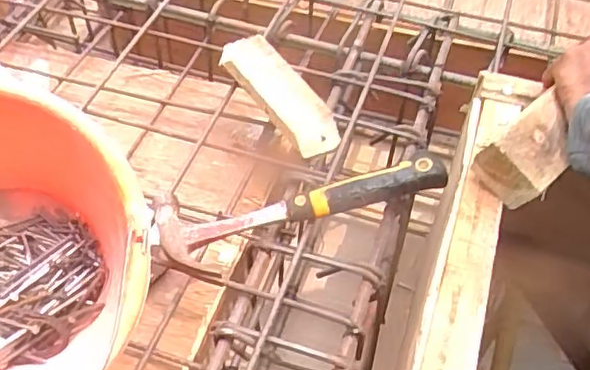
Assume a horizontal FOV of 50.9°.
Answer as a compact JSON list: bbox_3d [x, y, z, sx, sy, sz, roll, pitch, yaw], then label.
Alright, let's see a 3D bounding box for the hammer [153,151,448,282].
[{"bbox_3d":[0.013,0.020,0.581,0.276,0.028,0.086,-13,51,-11],"label":"hammer"}]

